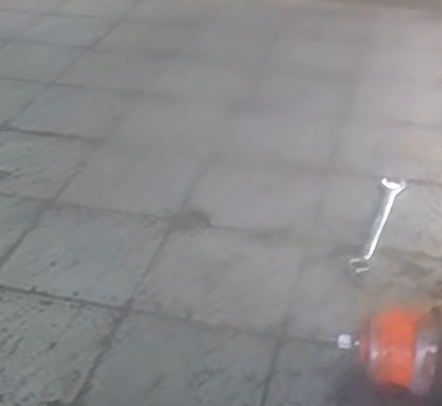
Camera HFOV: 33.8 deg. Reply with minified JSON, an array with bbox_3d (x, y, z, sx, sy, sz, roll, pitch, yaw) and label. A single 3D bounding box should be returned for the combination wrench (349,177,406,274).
[{"bbox_3d":[0.180,0.019,0.833,0.026,0.005,0.194,13,35,19],"label":"combination wrench"}]

